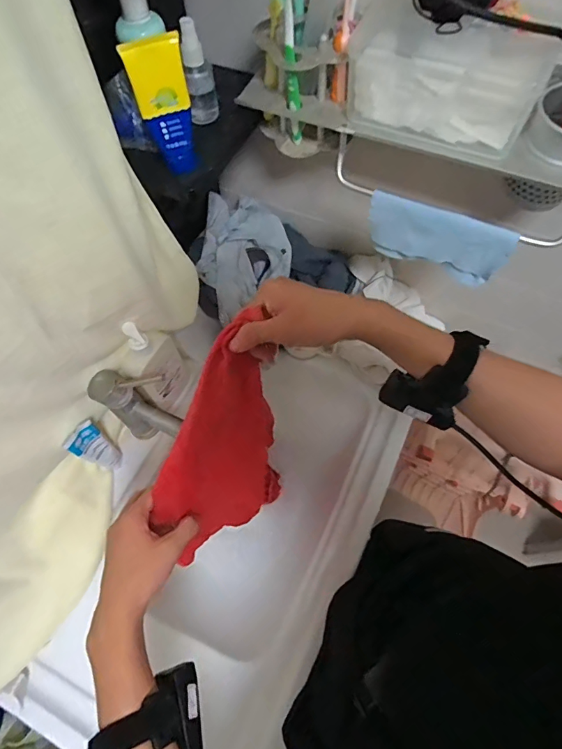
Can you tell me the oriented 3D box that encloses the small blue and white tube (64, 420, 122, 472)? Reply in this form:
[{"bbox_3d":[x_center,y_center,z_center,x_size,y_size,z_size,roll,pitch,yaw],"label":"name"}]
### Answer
[{"bbox_3d":[-0.275,0.114,0.654,0.021,0.152,0.045,32,69,15],"label":"small blue and white tube"}]

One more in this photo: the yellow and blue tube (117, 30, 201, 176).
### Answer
[{"bbox_3d":[-0.112,-0.262,0.428,0.052,0.112,0.031,-20,66,-8],"label":"yellow and blue tube"}]

